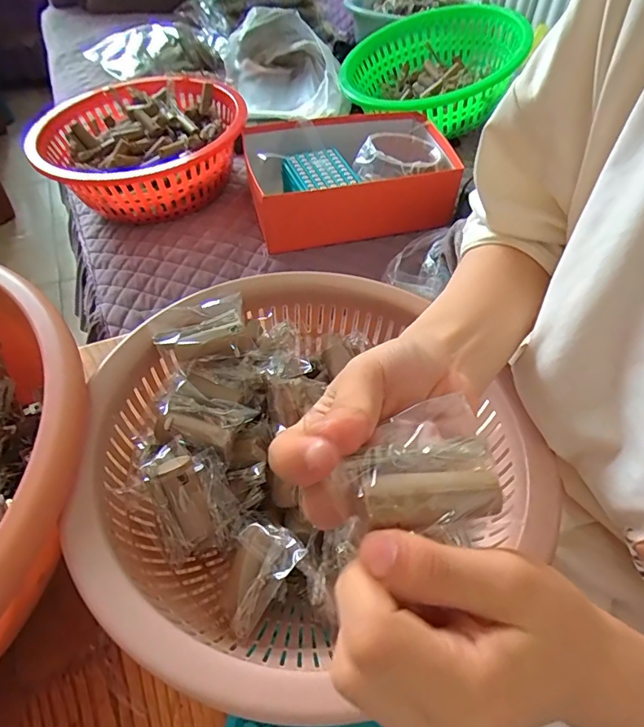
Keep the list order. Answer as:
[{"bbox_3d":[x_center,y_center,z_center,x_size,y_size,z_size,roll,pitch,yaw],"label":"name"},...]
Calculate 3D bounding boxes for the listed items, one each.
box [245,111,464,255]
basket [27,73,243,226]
[{"bbox_3d":[0.039,-0.306,0.752,0.313,0.100,0.221,-16,53,-13],"label":"box"},{"bbox_3d":[-0.293,-0.350,0.789,0.316,0.135,0.322,-18,53,-14],"label":"basket"}]

